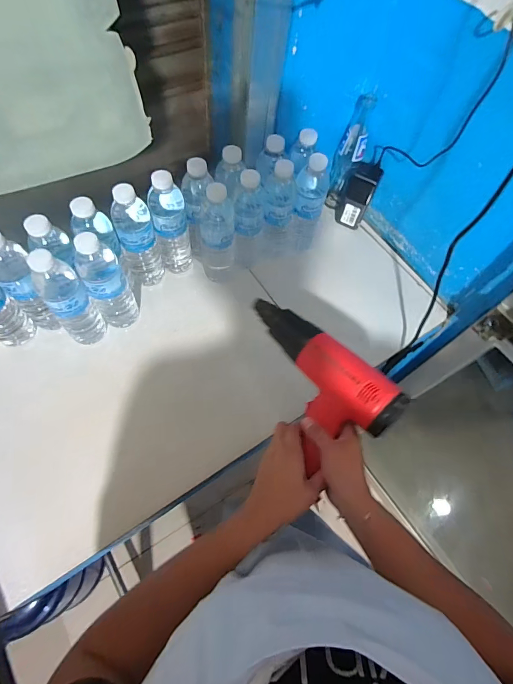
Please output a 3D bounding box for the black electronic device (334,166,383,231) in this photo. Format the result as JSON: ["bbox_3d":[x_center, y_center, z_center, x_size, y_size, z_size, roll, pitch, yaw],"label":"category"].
[{"bbox_3d":[0.215,-0.309,0.768,0.071,0.137,0.043,15,57,9],"label":"black electronic device"}]

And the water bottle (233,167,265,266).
[{"bbox_3d":[-0.014,-0.217,0.664,0.053,0.216,0.061,1,56,-1],"label":"water bottle"}]

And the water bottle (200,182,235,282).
[{"bbox_3d":[-0.069,-0.184,0.639,0.063,0.211,0.064,-7,57,-6],"label":"water bottle"}]

